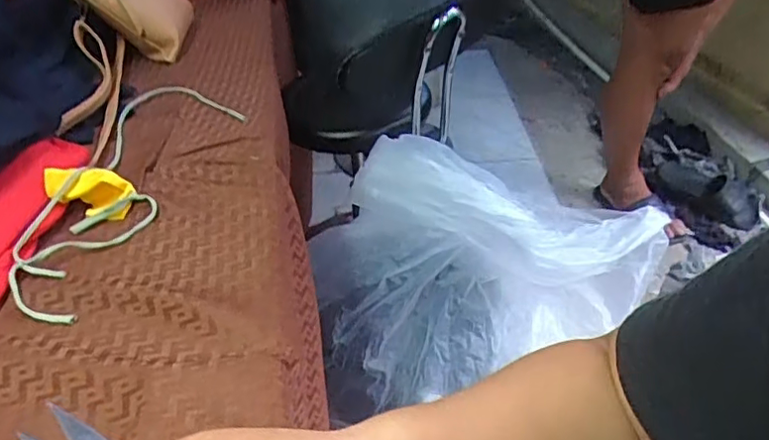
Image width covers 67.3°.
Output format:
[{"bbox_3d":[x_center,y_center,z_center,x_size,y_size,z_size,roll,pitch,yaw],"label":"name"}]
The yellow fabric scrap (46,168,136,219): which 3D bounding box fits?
[{"bbox_3d":[-0.310,-0.031,0.609,0.079,0.047,0.044,5,41,11],"label":"yellow fabric scrap"}]

